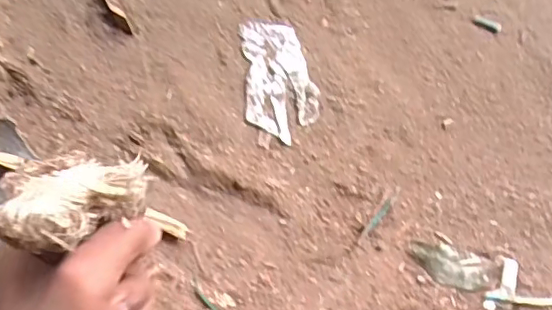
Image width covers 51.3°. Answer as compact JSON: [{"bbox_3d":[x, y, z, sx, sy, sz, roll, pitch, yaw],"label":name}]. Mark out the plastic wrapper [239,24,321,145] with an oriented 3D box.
[{"bbox_3d":[0.004,-0.074,0.537,0.066,0.004,0.127,-4,64,-4],"label":"plastic wrapper"}]

